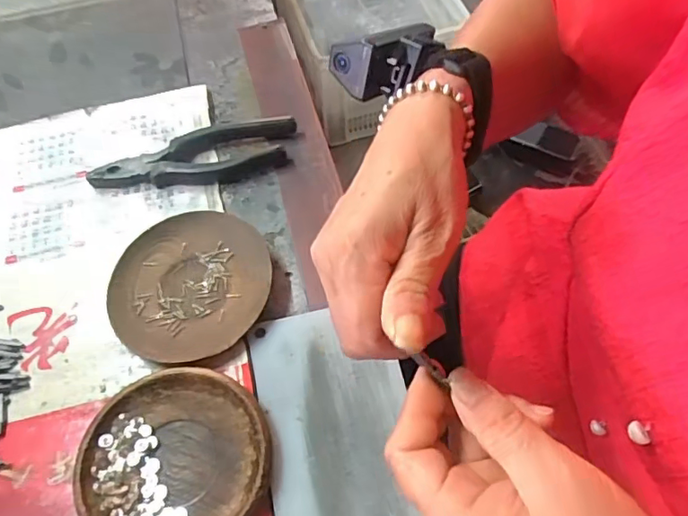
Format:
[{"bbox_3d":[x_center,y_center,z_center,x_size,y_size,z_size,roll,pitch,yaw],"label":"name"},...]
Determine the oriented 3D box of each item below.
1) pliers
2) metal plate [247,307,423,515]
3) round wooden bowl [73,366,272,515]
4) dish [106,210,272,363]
[{"bbox_3d":[-0.122,-0.082,0.454,0.168,0.018,0.049,-14,59,-4],"label":"pliers"},{"bbox_3d":[0.000,0.120,0.330,0.090,0.004,0.193,-11,60,-5],"label":"metal plate"},{"bbox_3d":[-0.102,0.123,0.333,0.111,0.018,0.107,-2,59,3],"label":"round wooden bowl"},{"bbox_3d":[-0.110,0.020,0.392,0.110,0.016,0.110,-2,59,3],"label":"dish"}]

